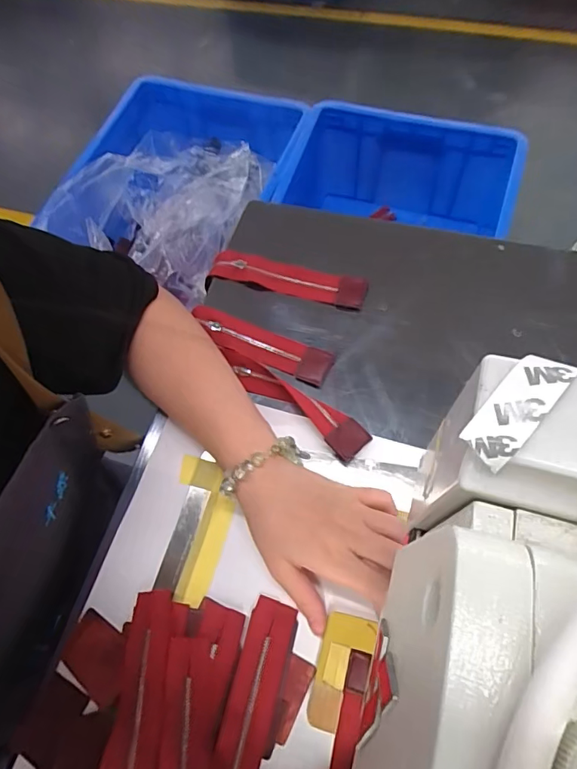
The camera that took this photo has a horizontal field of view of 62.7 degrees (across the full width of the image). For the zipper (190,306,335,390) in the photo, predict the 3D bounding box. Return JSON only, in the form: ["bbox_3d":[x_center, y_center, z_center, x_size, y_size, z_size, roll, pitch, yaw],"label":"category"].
[{"bbox_3d":[-0.028,-0.038,0.444,0.140,0.010,0.035,23,71,14],"label":"zipper"}]

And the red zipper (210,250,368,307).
[{"bbox_3d":[-0.001,-0.106,0.475,0.156,0.013,0.033,14,69,11],"label":"red zipper"}]

